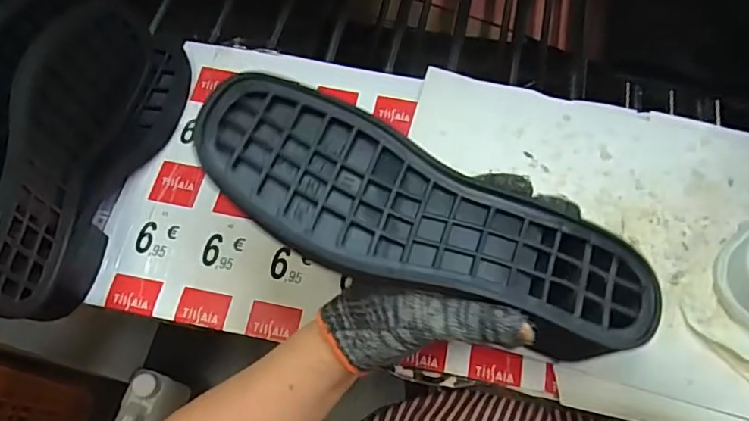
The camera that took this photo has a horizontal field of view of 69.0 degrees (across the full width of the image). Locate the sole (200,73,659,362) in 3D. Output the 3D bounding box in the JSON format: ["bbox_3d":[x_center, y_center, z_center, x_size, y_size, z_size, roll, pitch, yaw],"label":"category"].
[{"bbox_3d":[0.026,0.003,0.313,0.271,0.026,0.093,25,67,8],"label":"sole"}]

